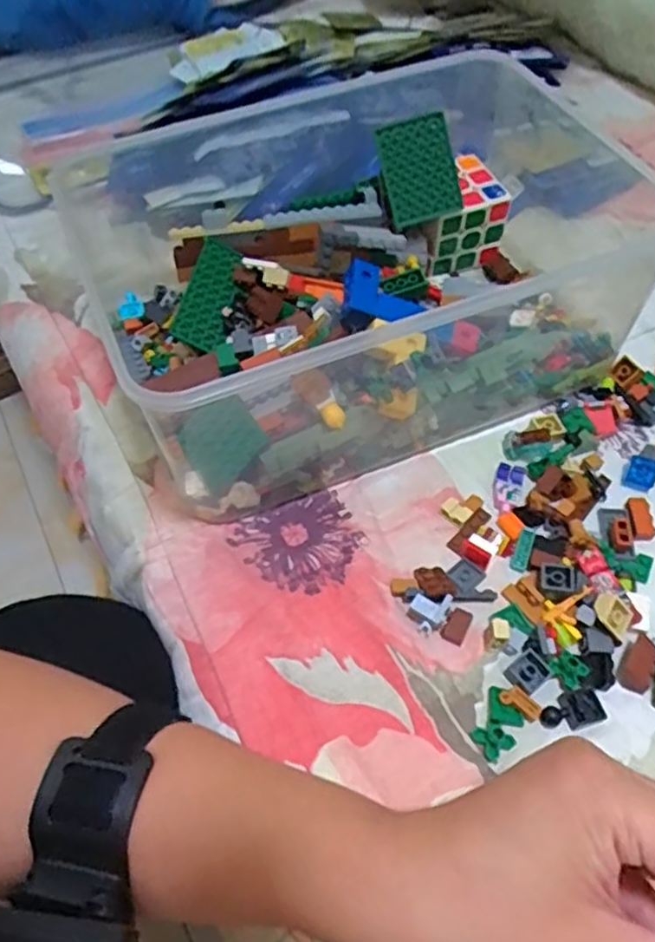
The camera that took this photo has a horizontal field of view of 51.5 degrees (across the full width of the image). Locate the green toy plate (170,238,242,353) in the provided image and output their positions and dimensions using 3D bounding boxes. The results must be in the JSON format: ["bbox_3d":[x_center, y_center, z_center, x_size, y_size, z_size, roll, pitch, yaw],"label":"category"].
[{"bbox_3d":[-0.078,-0.116,0.449,0.034,0.008,0.074,18,75,-4],"label":"green toy plate"}]

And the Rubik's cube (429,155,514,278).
[{"bbox_3d":[0.095,-0.185,0.501,0.062,0.060,0.051,-19,56,-7],"label":"Rubik's cube"}]

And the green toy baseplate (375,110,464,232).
[{"bbox_3d":[0.062,-0.201,0.458,0.048,0.064,0.009,-15,17,10],"label":"green toy baseplate"}]

